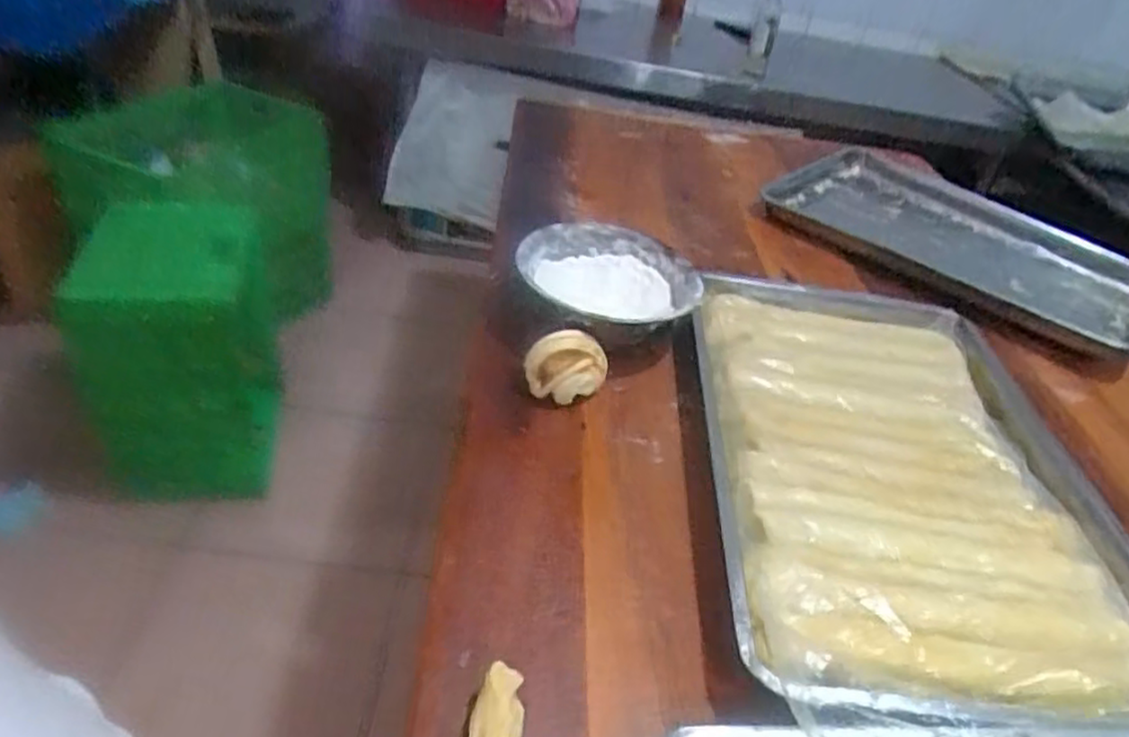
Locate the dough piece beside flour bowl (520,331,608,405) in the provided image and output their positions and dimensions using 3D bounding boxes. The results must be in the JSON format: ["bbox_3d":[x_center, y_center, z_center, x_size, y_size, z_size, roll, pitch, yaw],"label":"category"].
[{"bbox_3d":[0.001,0.000,0.763,0.087,0.054,0.064,9,37,4],"label":"dough piece beside flour bowl"}]

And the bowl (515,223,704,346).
[{"bbox_3d":[0.050,-0.085,0.865,0.214,0.092,0.209,4,37,-3],"label":"bowl"}]

